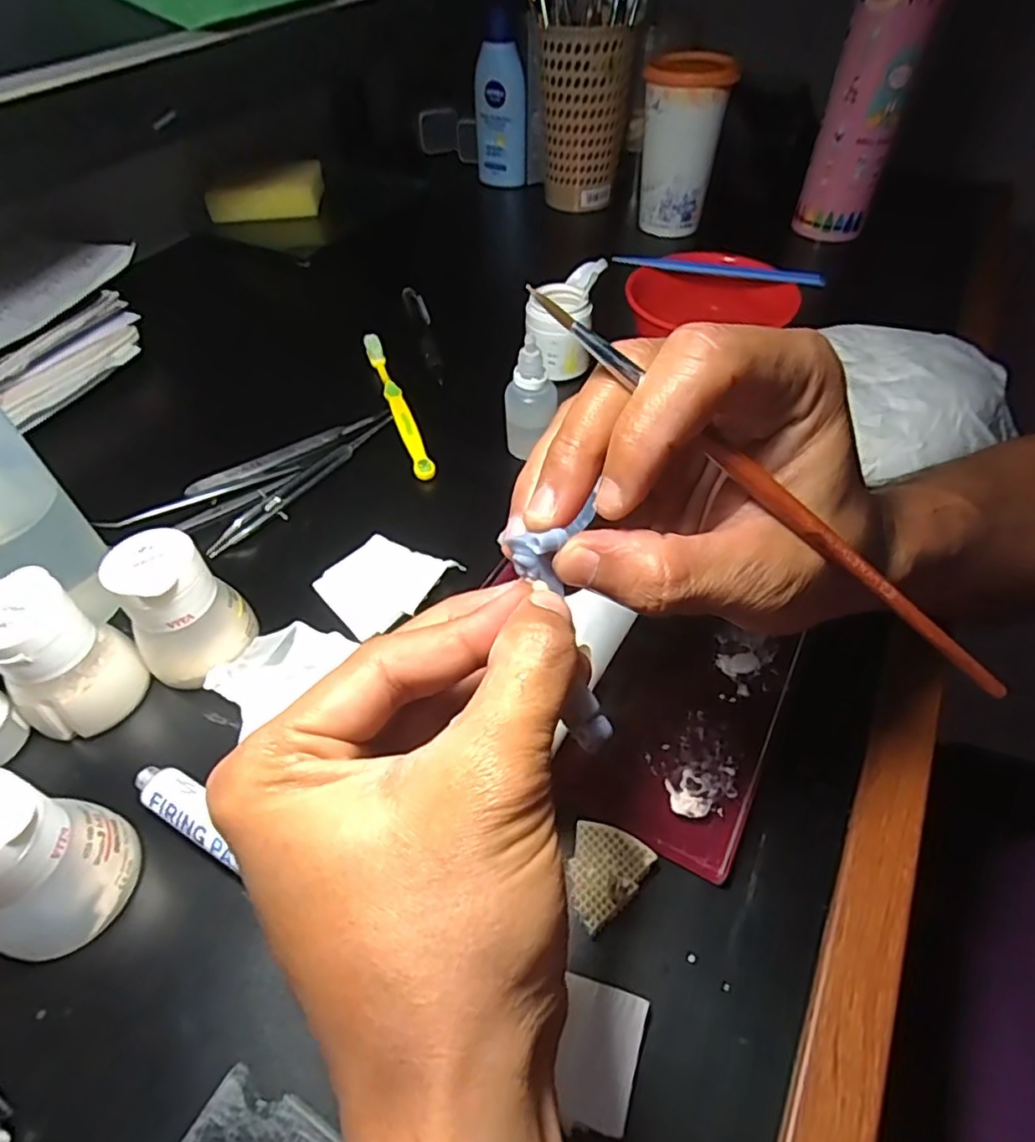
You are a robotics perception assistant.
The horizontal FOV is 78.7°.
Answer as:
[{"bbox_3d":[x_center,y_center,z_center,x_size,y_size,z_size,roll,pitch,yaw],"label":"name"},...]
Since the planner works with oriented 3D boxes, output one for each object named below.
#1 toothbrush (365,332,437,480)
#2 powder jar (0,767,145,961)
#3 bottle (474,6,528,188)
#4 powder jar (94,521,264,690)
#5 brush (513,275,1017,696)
[{"bbox_3d":[-0.082,-0.115,0.422,0.012,0.012,0.151,-17,52,-13],"label":"toothbrush"},{"bbox_3d":[-0.165,0.094,0.210,0.043,0.052,0.049,10,51,9],"label":"powder jar"},{"bbox_3d":[-0.015,-0.482,0.649,0.053,0.144,0.035,12,51,11],"label":"bottle"},{"bbox_3d":[-0.150,0.016,0.282,0.047,0.064,0.042,-34,57,-25],"label":"powder jar"},{"bbox_3d":[0.072,-0.019,0.174,0.174,0.005,0.004,38,55,-7],"label":"brush"}]

